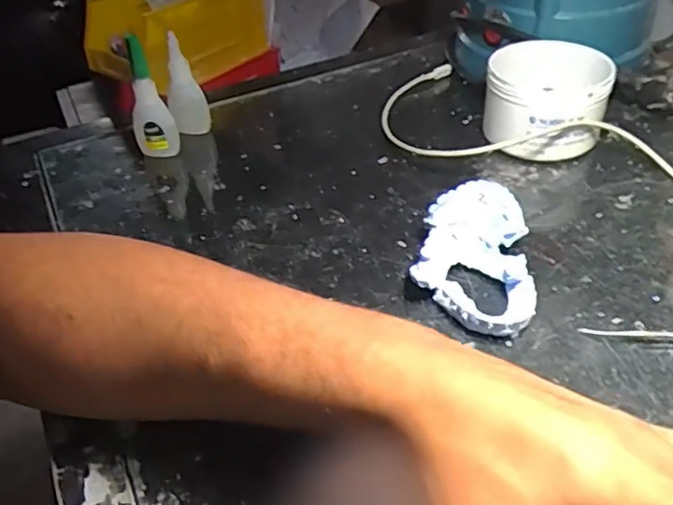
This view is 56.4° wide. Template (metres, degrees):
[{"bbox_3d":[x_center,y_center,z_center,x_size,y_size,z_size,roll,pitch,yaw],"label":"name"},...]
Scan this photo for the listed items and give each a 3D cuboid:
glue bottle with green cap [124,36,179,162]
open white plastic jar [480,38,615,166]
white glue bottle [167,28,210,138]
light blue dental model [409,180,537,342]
[{"bbox_3d":[-0.152,-0.121,0.507,0.032,0.102,0.019,-17,42,-14],"label":"glue bottle with green cap"},{"bbox_3d":[0.165,-0.118,0.500,0.088,0.069,0.087,-3,41,3],"label":"open white plastic jar"},{"bbox_3d":[-0.131,-0.139,0.541,0.032,0.077,0.023,-17,41,-13],"label":"white glue bottle"},{"bbox_3d":[0.086,0.002,0.396,0.069,0.027,0.120,1,41,7],"label":"light blue dental model"}]

